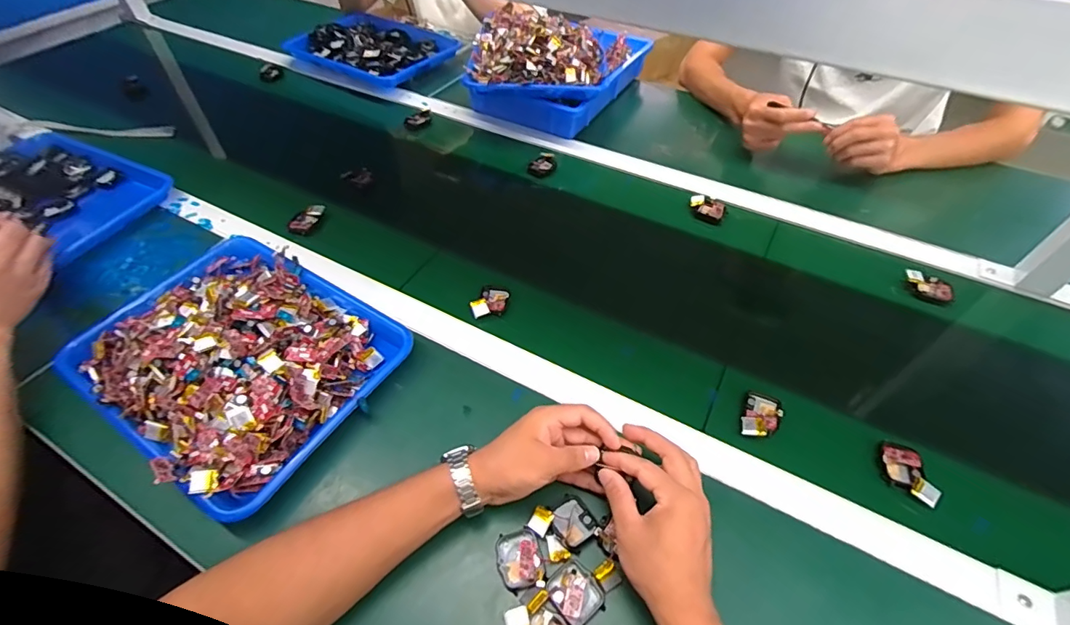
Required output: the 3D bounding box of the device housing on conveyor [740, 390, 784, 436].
[{"bbox_3d":[0.241,0.110,0.500,0.037,0.015,0.060,24,55,18],"label":"device housing on conveyor"}]

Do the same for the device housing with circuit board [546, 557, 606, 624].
[{"bbox_3d":[0.035,0.239,0.403,0.040,0.012,0.045,-33,58,-24],"label":"device housing with circuit board"}]

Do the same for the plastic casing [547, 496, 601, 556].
[{"bbox_3d":[0.036,0.196,0.441,0.038,0.011,0.043,-30,57,-22],"label":"plastic casing"}]

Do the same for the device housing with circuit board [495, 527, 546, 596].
[{"bbox_3d":[-0.012,0.216,0.417,0.038,0.014,0.048,-15,53,-12],"label":"device housing with circuit board"}]

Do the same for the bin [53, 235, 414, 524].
[{"bbox_3d":[-0.340,0.032,0.531,0.337,0.064,0.259,27,56,20],"label":"bin"}]

